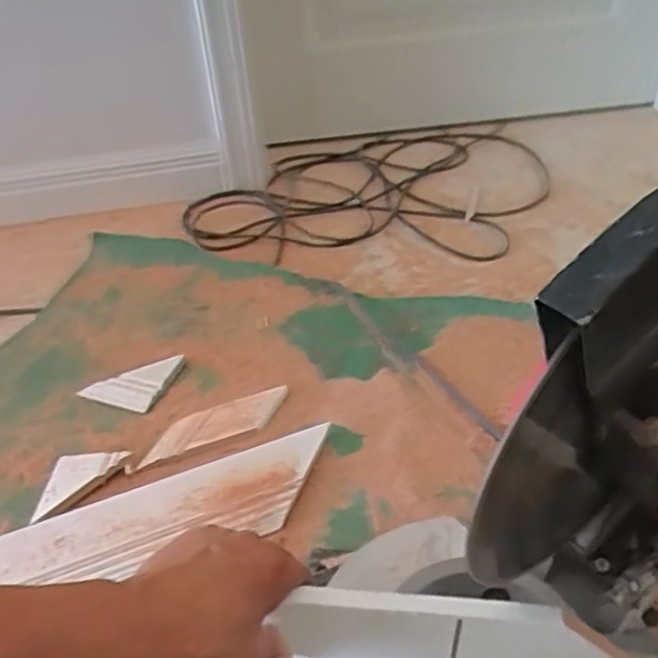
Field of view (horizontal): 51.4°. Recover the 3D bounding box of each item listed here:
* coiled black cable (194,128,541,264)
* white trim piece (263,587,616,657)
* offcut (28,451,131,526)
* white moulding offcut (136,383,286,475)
[{"bbox_3d":[0.084,-0.216,1.138,0.616,0.019,0.393,-11,42,-8],"label":"coiled black cable"},{"bbox_3d":[0.093,0.216,0.458,0.249,0.113,0.017,8,42,1],"label":"white trim piece"},{"bbox_3d":[-0.276,0.159,0.739,0.109,0.020,0.054,-34,49,-29],"label":"offcut"},{"bbox_3d":[-0.131,0.111,0.783,0.178,0.016,0.060,-17,43,-14],"label":"white moulding offcut"}]

